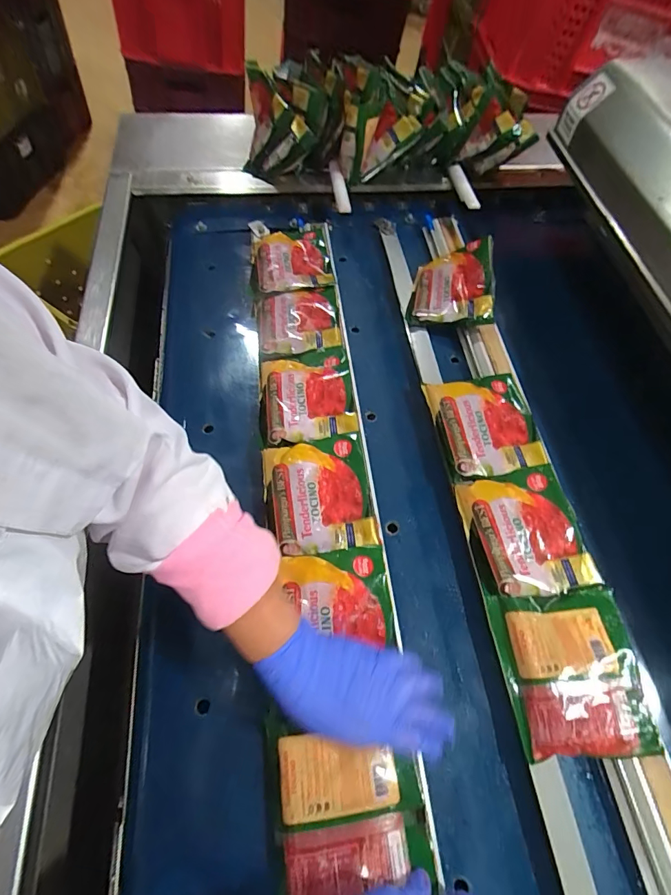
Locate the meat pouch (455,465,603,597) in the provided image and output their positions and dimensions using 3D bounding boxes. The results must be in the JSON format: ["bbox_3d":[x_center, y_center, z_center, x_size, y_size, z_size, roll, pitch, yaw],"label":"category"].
[{"bbox_3d":[0.216,0.100,0.510,0.124,0.033,0.139,-7,62,-7],"label":"meat pouch"}]

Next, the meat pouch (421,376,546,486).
[{"bbox_3d":[0.193,-0.028,0.576,0.124,0.031,0.141,-7,62,-7],"label":"meat pouch"}]

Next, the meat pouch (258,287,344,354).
[{"bbox_3d":[-0.055,-0.182,0.651,0.119,0.039,0.113,-6,62,-7],"label":"meat pouch"}]

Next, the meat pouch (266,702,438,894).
[{"bbox_3d":[0.011,0.308,0.380,0.128,0.019,0.140,-6,62,-7],"label":"meat pouch"}]

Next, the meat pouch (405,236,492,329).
[{"bbox_3d":[0.174,-0.245,0.665,0.125,0.024,0.129,-2,68,27],"label":"meat pouch"}]

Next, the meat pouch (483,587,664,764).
[{"bbox_3d":[0.239,0.226,0.442,0.135,0.037,0.146,-2,61,-5],"label":"meat pouch"}]

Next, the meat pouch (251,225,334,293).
[{"bbox_3d":[-0.071,-0.305,0.714,0.124,0.035,0.153,-6,62,-7],"label":"meat pouch"}]

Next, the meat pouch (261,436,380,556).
[{"bbox_3d":[-0.022,0.058,0.520,0.121,0.033,0.132,-5,62,-7],"label":"meat pouch"}]

